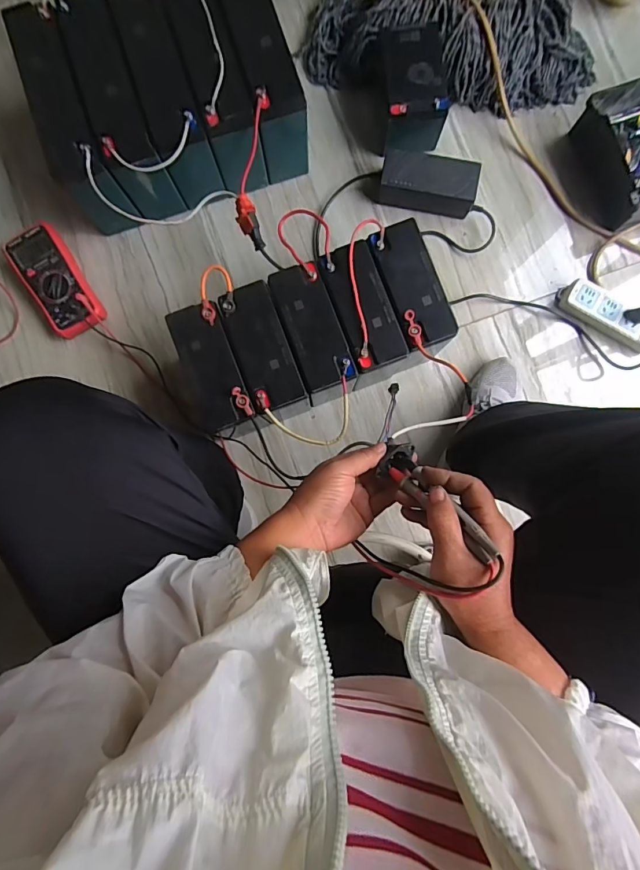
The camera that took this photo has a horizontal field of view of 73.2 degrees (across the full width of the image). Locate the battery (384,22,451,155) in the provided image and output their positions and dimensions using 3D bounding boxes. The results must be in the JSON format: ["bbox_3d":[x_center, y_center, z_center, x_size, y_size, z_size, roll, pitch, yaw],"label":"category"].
[{"bbox_3d":[0.158,-0.587,0.752,0.105,0.105,0.183,-2,87,1],"label":"battery"}]

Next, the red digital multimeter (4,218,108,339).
[{"bbox_3d":[-0.454,-0.259,0.746,0.090,0.053,0.186,-33,87,-1],"label":"red digital multimeter"}]

